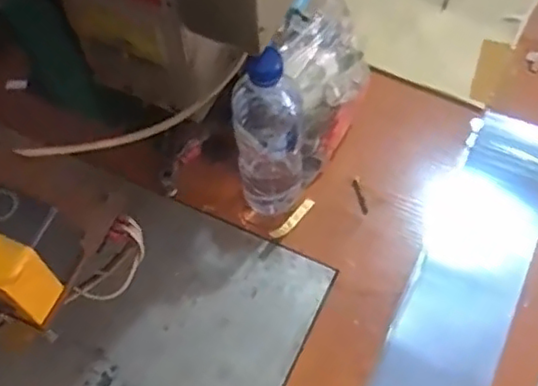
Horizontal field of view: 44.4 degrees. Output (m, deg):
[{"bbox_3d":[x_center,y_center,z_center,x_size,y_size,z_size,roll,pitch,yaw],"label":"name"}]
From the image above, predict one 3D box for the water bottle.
[{"bbox_3d":[0.002,-0.057,0.659,0.075,0.222,0.080,-4,62,-2],"label":"water bottle"}]

